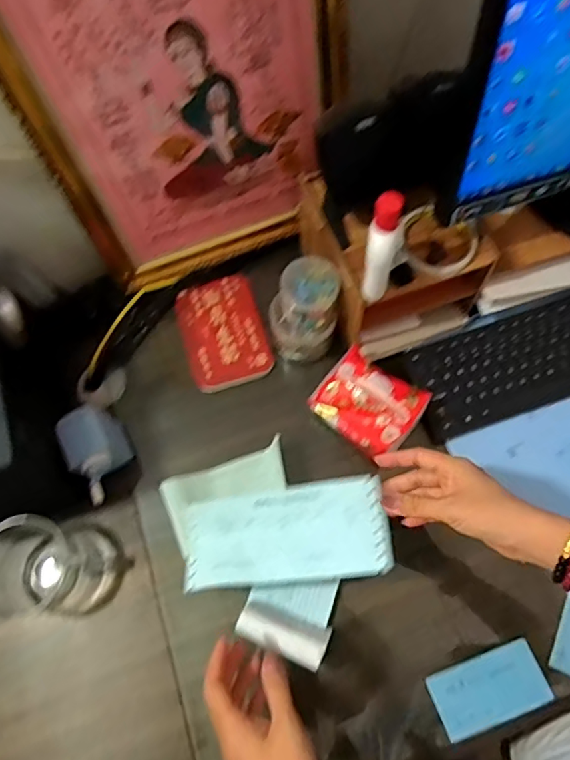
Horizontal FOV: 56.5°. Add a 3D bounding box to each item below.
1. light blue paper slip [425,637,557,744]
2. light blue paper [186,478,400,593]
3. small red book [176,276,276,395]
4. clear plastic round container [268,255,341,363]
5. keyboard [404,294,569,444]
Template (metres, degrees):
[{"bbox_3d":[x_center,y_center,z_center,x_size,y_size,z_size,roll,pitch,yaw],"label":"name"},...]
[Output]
[{"bbox_3d":[0.217,0.328,0.563,0.118,0.007,0.064,-19,65,-7],"label":"light blue paper slip"},{"bbox_3d":[0.001,0.157,0.537,0.200,0.017,0.092,-10,69,10],"label":"light blue paper"},{"bbox_3d":[-0.085,-0.068,0.740,0.113,0.008,0.165,-17,67,-4],"label":"small red book"},{"bbox_3d":[0.024,-0.087,0.682,0.085,0.114,0.089,-1,67,2],"label":"clear plastic round container"},{"bbox_3d":[0.372,-0.050,0.693,0.420,0.021,0.127,-18,67,-5],"label":"keyboard"}]

